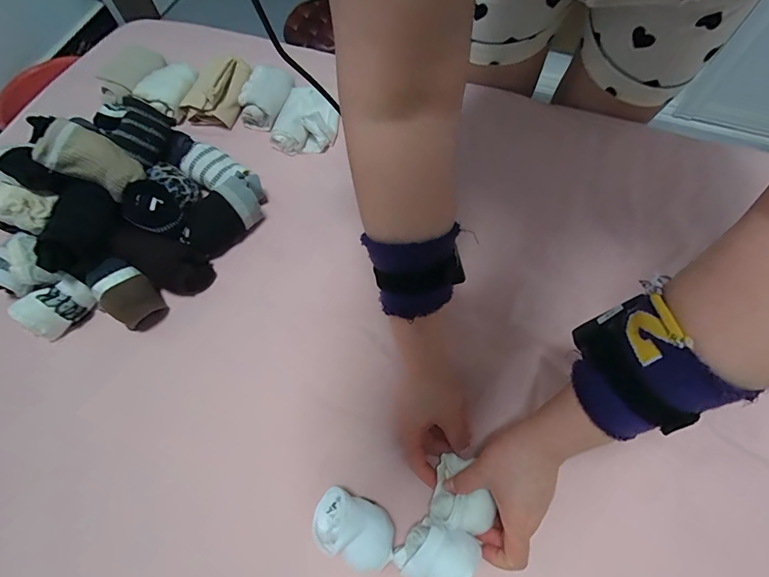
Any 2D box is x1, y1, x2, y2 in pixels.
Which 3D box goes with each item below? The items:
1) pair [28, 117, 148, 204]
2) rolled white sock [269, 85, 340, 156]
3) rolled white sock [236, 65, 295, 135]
[{"bbox_3d":[-0.336,-0.149,0.467,0.101,0.057,0.047,25,27,-19],"label":"pair"},{"bbox_3d":[-0.114,-0.251,0.604,0.091,0.043,0.107,10,67,7],"label":"rolled white sock"},{"bbox_3d":[-0.177,-0.294,0.619,0.056,0.046,0.102,18,69,10],"label":"rolled white sock"}]

